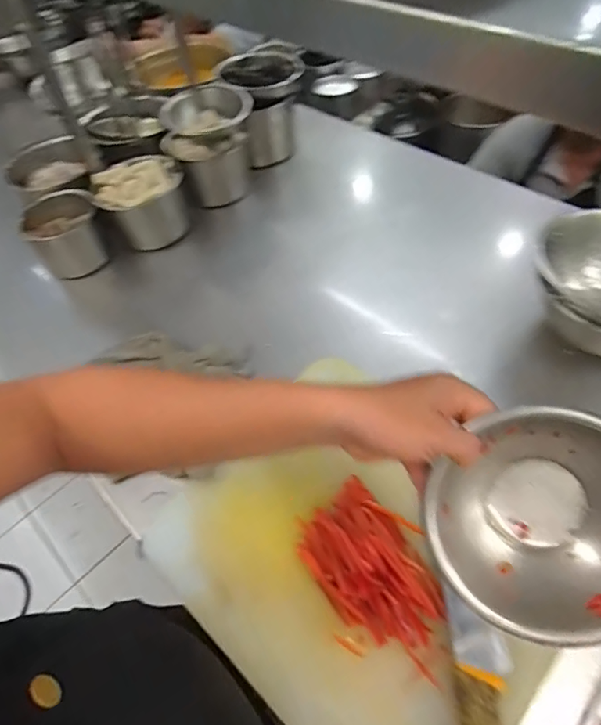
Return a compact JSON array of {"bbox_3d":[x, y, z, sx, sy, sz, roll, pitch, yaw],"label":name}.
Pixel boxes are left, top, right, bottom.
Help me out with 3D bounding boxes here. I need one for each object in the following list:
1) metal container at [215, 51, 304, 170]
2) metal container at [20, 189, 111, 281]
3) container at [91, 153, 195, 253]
[{"bbox_3d":[-0.069,-0.534,0.974,0.149,0.145,0.175,-19,54,-9],"label":"metal container"},{"bbox_3d":[-0.414,-0.226,0.830,0.113,0.104,0.113,-27,56,-14],"label":"metal container"},{"bbox_3d":[-0.285,-0.290,0.856,0.149,0.113,0.131,-17,54,-8],"label":"container"}]

